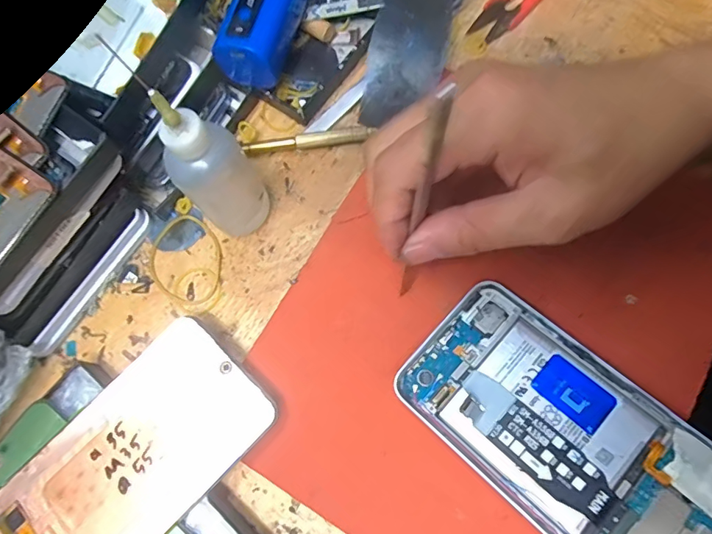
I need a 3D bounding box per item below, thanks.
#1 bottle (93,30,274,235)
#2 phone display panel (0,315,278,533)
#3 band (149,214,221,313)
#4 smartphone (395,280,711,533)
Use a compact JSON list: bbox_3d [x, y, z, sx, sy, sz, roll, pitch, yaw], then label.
[{"bbox_3d":[-0.073,-0.057,0.230,0.038,0.119,0.045,-28,75,-7],"label":"bottle"},{"bbox_3d":[-0.116,0.101,0.230,0.073,0.010,0.153,44,79,12],"label":"phone display panel"},{"bbox_3d":[-0.097,-0.002,0.277,0.043,0.004,0.058,-41,77,-10],"label":"band"},{"bbox_3d":[0.100,0.080,0.214,0.160,0.008,0.077,39,78,21],"label":"smartphone"}]

